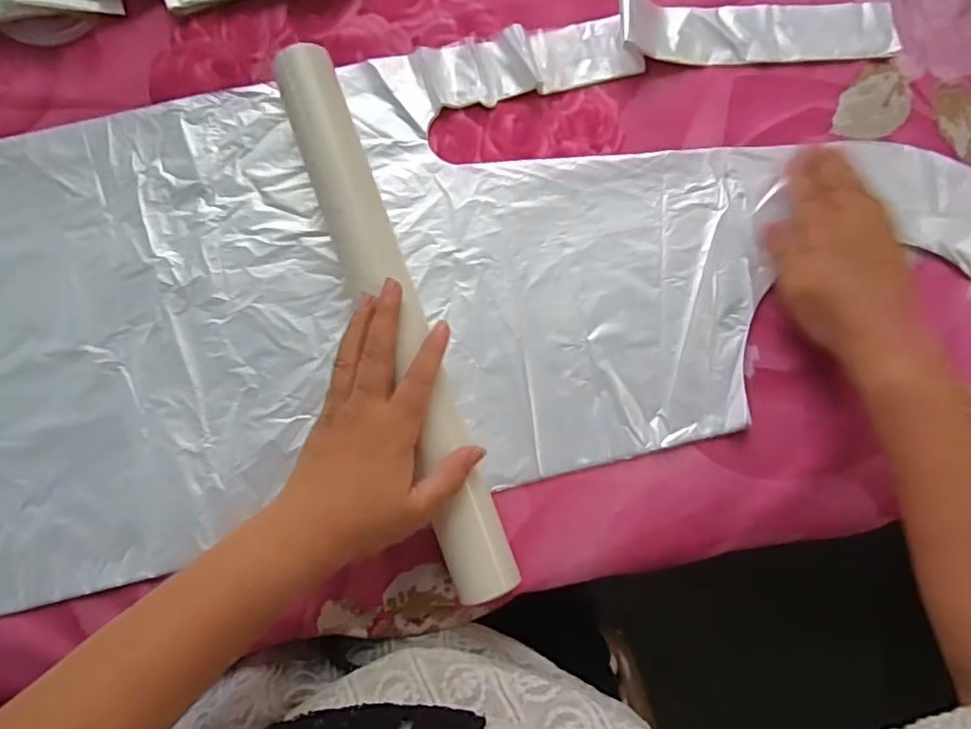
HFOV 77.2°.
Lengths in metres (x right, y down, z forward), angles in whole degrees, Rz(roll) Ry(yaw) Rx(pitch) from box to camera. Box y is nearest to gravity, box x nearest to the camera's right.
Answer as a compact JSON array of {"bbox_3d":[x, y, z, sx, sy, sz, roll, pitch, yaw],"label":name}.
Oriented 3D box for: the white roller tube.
[{"bbox_3d":[-0.058,-0.030,0.383,0.040,0.038,0.360,-20,87,-5],"label":"white roller tube"}]

